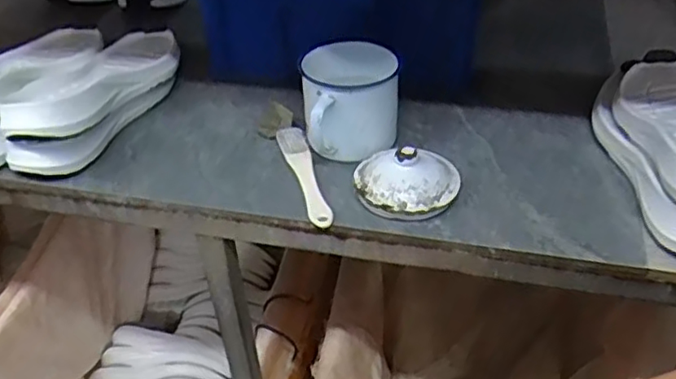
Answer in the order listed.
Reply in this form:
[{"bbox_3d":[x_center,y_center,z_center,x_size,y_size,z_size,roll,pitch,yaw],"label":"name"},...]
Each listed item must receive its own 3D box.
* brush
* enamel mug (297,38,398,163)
[{"bbox_3d":[-0.035,-0.018,0.659,0.026,0.015,0.156,-11,39,-12],"label":"brush"},{"bbox_3d":[0.012,-0.086,0.678,0.100,0.096,0.117,0,38,2],"label":"enamel mug"}]

